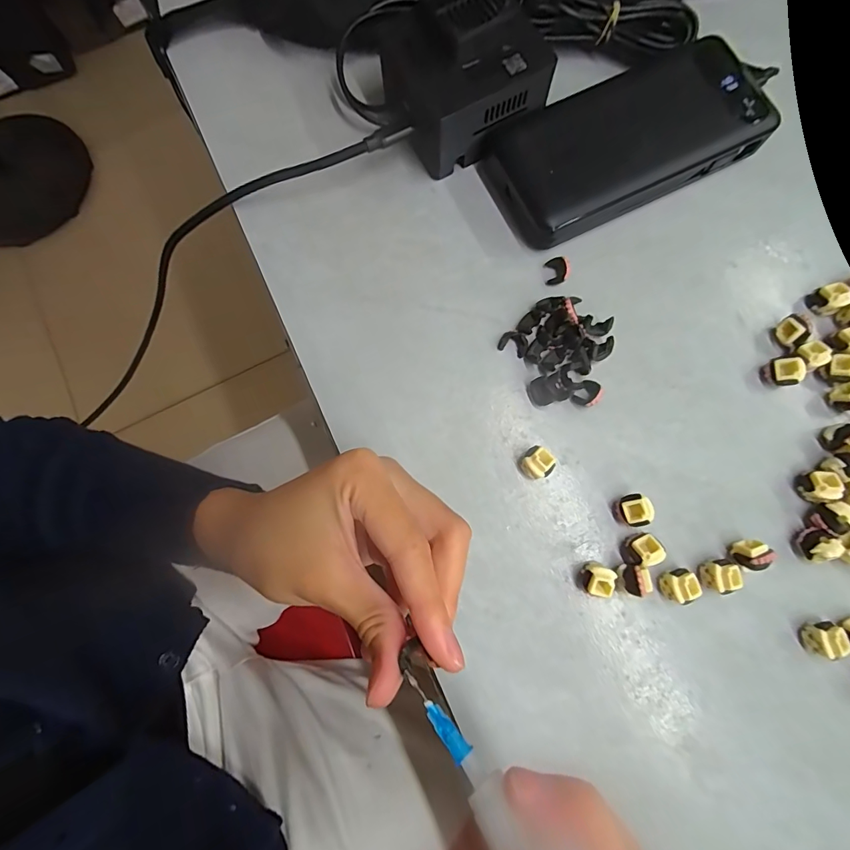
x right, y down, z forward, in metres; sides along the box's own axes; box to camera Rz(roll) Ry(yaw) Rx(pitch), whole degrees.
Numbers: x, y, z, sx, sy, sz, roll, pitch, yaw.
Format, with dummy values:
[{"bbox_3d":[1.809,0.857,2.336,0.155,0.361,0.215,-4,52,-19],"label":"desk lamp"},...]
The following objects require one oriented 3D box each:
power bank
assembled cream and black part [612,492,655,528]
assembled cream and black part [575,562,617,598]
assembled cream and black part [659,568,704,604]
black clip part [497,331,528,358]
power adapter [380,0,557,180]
[{"bbox_3d":[0.117,-0.165,0.259,0.153,0.027,0.073,-23,79,-3],"label":"power bank"},{"bbox_3d":[0.109,0.045,0.227,0.016,0.013,0.016,-3,79,1],"label":"assembled cream and black part"},{"bbox_3d":[0.087,0.079,0.220,0.014,0.014,0.015,25,80,6],"label":"assembled cream and black part"},{"bbox_3d":[0.128,0.081,0.219,0.015,0.014,0.015,-15,79,-1],"label":"assembled cream and black part"},{"bbox_3d":[0.051,-0.047,0.248,0.016,0.006,0.012,23,80,6],"label":"black clip part"},{"bbox_3d":[0.021,-0.200,0.247,0.082,0.055,0.069,-32,80,-5],"label":"power adapter"}]

